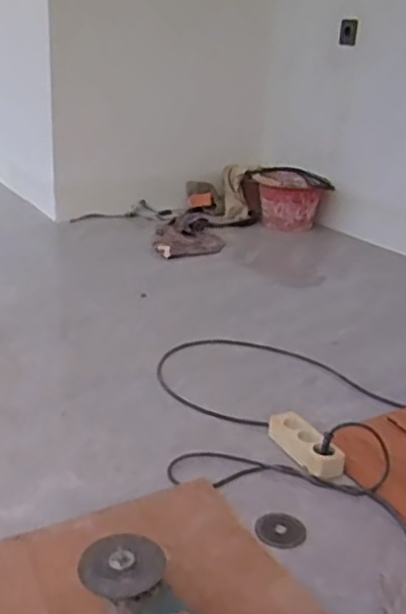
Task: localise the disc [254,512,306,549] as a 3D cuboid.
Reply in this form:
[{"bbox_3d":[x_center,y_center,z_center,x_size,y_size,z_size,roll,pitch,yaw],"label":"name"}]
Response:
[{"bbox_3d":[0.114,0.330,0.966,0.074,0.005,0.074,1,25,-1],"label":"disc"}]

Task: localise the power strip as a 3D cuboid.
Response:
[{"bbox_3d":[0.175,0.242,1.135,0.066,0.047,0.172,-11,24,-27],"label":"power strip"}]

